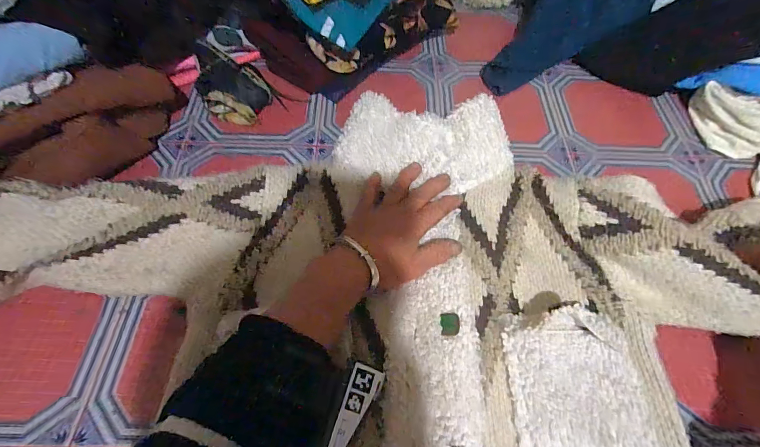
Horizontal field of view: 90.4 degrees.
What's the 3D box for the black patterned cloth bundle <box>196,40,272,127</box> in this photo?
[{"bbox_3d":[-0.182,-0.171,0.482,0.084,0.052,0.071,19,62,8],"label":"black patterned cloth bundle"}]

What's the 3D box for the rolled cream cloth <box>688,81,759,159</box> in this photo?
[{"bbox_3d":[0.464,-0.132,0.499,0.102,0.022,0.076,32,104,21],"label":"rolled cream cloth"}]

